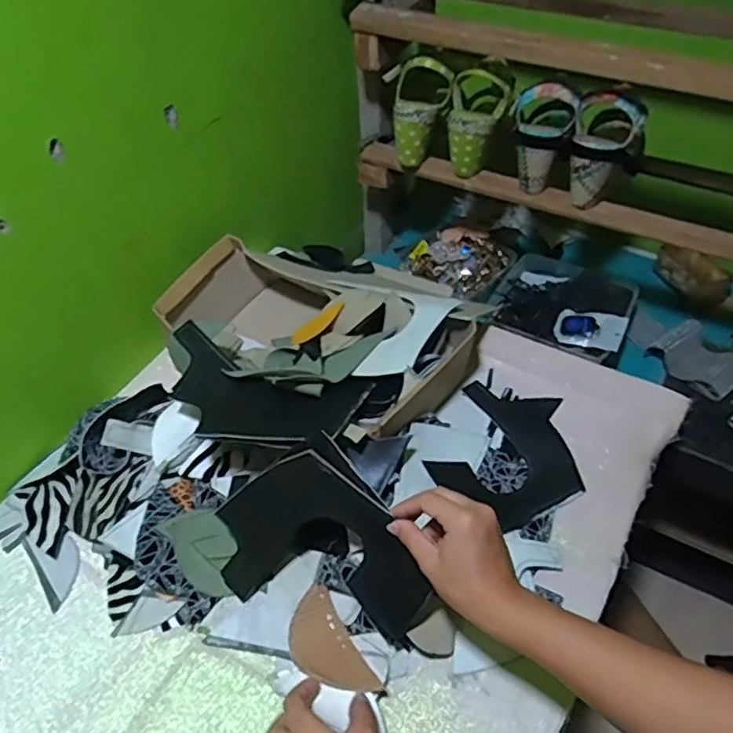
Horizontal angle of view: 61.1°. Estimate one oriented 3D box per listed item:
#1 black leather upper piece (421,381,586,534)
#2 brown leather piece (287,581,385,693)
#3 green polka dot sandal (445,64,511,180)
[{"bbox_3d":[0.159,0.090,0.698,0.162,0.029,0.167,8,50,7],"label":"black leather upper piece"},{"bbox_3d":[-0.036,0.250,0.553,0.055,0.007,0.102,-19,53,-34],"label":"brown leather piece"},{"bbox_3d":[0.150,-0.334,0.852,0.077,0.122,0.071,10,48,10],"label":"green polka dot sandal"}]

